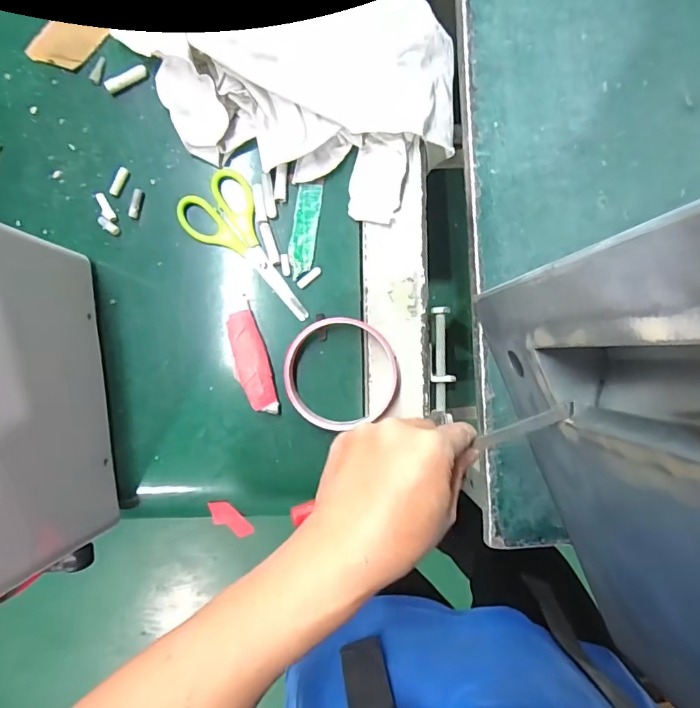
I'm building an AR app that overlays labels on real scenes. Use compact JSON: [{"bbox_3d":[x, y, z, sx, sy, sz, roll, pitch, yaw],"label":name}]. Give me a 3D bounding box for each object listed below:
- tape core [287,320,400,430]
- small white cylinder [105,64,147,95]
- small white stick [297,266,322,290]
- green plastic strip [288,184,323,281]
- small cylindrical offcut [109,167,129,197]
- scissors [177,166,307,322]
[{"bbox_3d":[-0.007,0.014,0.358,0.084,0.018,0.083,0,90,-1],"label":"tape core"},{"bbox_3d":[-0.177,-0.217,0.368,0.034,0.009,0.011,-26,90,-1],"label":"small white cylinder"},{"bbox_3d":[-0.031,-0.060,0.365,0.022,0.006,0.006,-40,90,-2],"label":"small white stick"},{"bbox_3d":[-0.036,-0.097,0.366,0.020,0.004,0.074,8,90,-1],"label":"green plastic strip"},{"bbox_3d":[-0.181,-0.134,0.364,0.007,0.005,0.023,29,100,0],"label":"small cylindrical offcut"},{"bbox_3d":[-0.077,-0.080,0.365,0.058,0.004,0.129,-37,91,-1],"label":"scissors"}]

